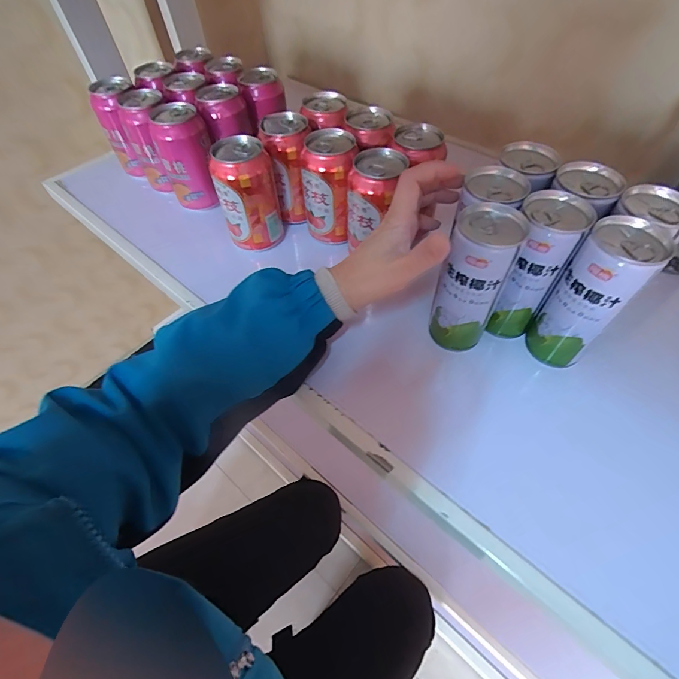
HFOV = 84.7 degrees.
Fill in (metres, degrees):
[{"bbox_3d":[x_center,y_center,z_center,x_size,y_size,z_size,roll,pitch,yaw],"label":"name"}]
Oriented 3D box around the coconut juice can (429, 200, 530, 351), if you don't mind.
[{"bbox_3d":[0.115,-0.049,0.327,0.052,0.127,0.055,-1,55,2],"label":"coconut juice can"}]

